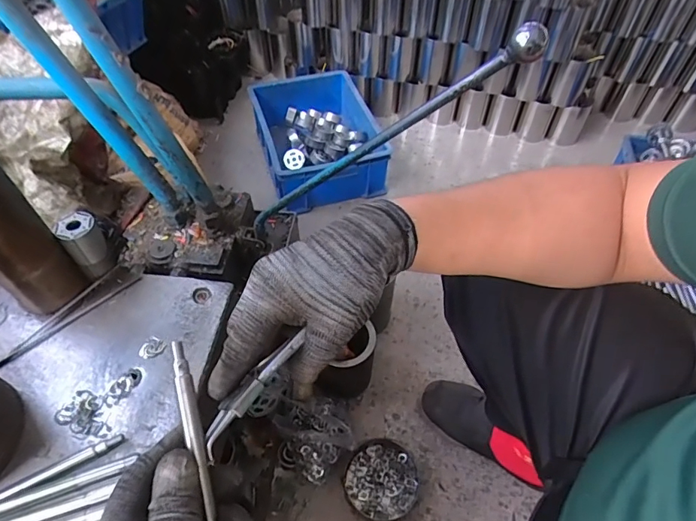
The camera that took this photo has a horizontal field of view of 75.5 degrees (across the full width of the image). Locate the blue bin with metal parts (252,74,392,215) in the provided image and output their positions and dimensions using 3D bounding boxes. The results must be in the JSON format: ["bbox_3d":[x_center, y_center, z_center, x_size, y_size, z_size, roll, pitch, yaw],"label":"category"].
[{"bbox_3d":[-0.079,-0.340,1.263,0.312,0.152,0.430,-13,53,-10],"label":"blue bin with metal parts"}]

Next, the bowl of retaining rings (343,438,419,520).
[{"bbox_3d":[0.058,0.370,0.759,0.120,0.032,0.116,0,52,0],"label":"bowl of retaining rings"}]

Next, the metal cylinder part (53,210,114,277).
[{"bbox_3d":[-0.275,-0.017,0.475,0.034,0.064,0.032,-35,59,-24],"label":"metal cylinder part"}]

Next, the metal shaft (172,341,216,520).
[{"bbox_3d":[-0.094,0.112,0.278,0.010,0.006,0.123,-14,80,-10],"label":"metal shaft"}]

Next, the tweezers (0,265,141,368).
[{"bbox_3d":[-0.291,0.056,0.465,0.033,0.008,0.149,36,61,25],"label":"tweezers"}]

